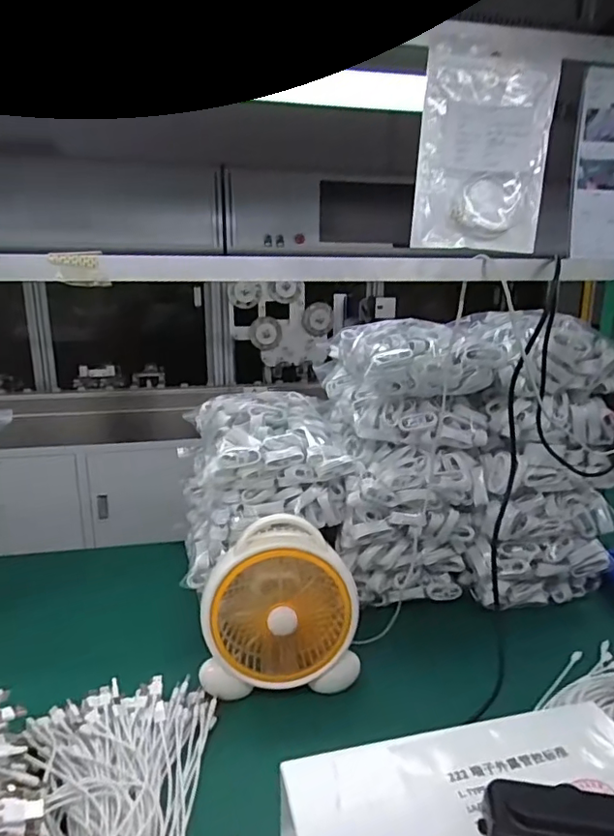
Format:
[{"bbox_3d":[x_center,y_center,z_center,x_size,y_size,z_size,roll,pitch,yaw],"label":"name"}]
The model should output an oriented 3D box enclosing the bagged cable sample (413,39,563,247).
[{"bbox_3d":[0.193,-0.287,0.588,0.143,0.192,0.024,-3,16,-13],"label":"bagged cable sample"}]

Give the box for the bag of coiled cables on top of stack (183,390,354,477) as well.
[{"bbox_3d":[-0.070,0.013,0.980,0.248,0.078,0.309,-3,16,-13],"label":"bag of coiled cables on top of stack"}]

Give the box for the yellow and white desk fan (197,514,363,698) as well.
[{"bbox_3d":[-0.042,0.254,0.771,0.210,0.216,0.133,-2,16,-10],"label":"yellow and white desk fan"}]

